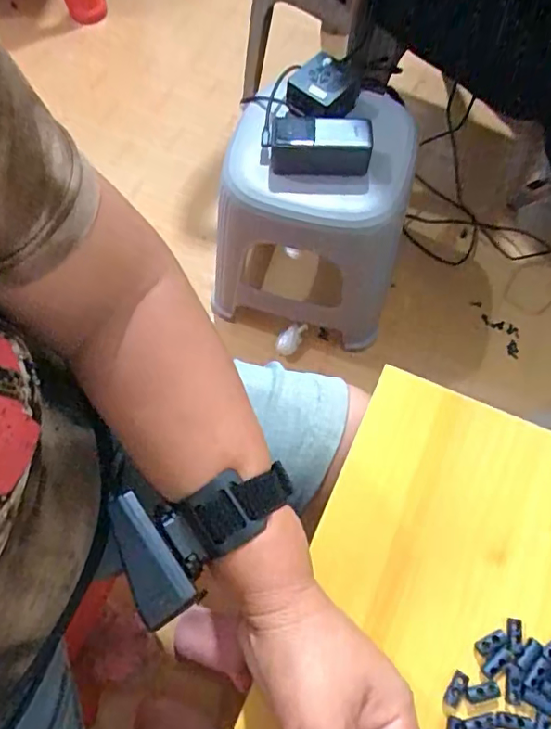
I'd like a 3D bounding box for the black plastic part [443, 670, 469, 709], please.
[{"bbox_3d":[0.101,0.181,0.288,0.009,0.004,0.018,31,69,14],"label":"black plastic part"}]

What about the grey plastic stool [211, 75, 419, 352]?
[{"bbox_3d":[0.061,-0.242,0.827,0.269,0.290,0.269,13,68,5],"label":"grey plastic stool"}]

